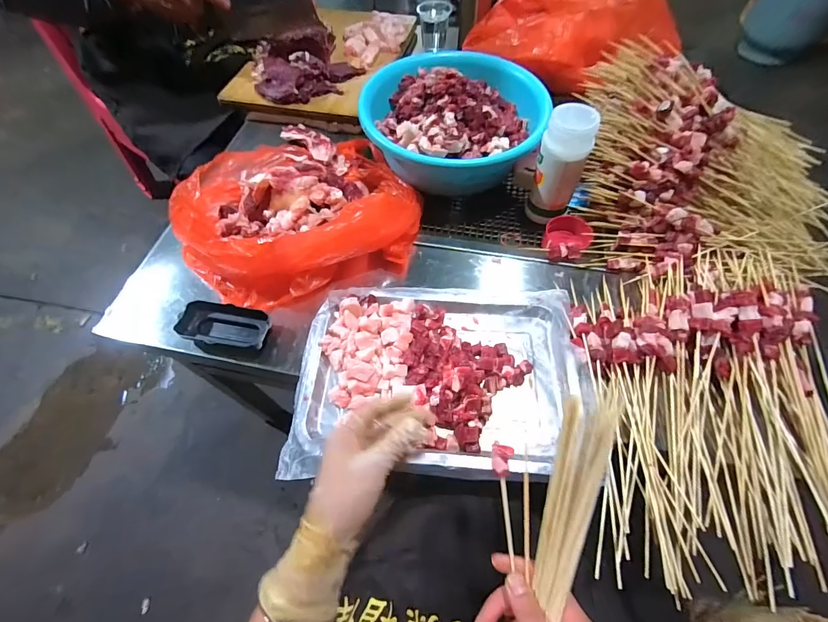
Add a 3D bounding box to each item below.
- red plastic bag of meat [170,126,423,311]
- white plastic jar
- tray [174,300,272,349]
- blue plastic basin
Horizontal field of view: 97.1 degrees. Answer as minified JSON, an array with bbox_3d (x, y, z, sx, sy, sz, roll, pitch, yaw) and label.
[{"bbox_3d":[-0.167,-0.172,0.546,0.313,0.108,0.314,-17,61,-8],"label":"red plastic bag of meat"},{"bbox_3d":[0.202,-0.198,0.515,0.060,0.161,0.054,11,61,8],"label":"white plastic jar"},{"bbox_3d":[-0.235,0.021,0.466,0.114,0.037,0.057,6,60,5],"label":"tray"},{"bbox_3d":[0.062,-0.321,0.612,0.267,0.105,0.267,-1,60,1],"label":"blue plastic basin"}]

